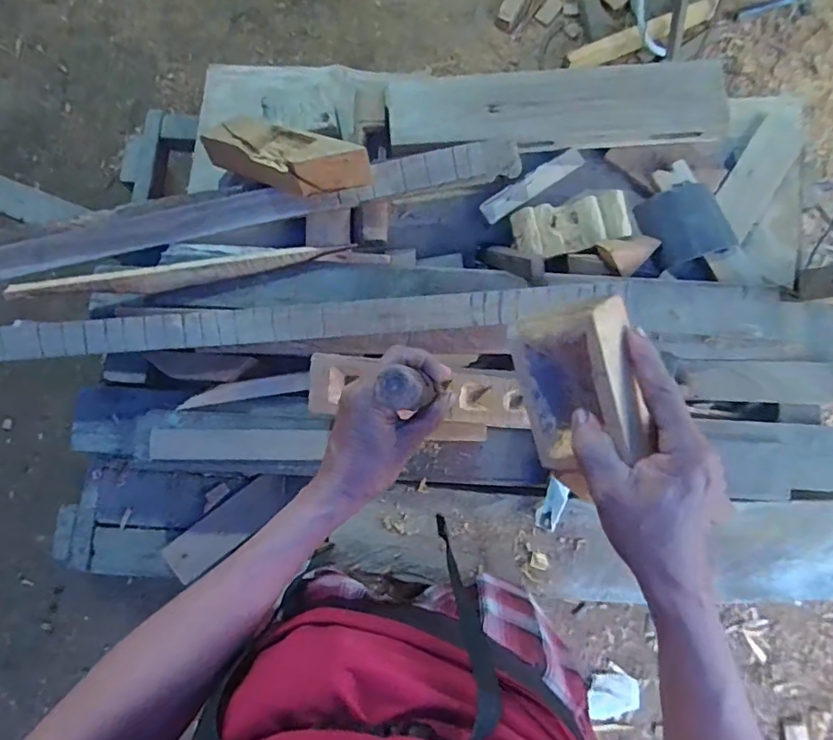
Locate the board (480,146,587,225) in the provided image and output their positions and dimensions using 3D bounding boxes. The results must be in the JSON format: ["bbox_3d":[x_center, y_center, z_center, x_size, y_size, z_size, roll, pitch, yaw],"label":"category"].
[{"bbox_3d":[0.158,-0.252,0.738,0.157,0.010,0.032,-33,82,-6],"label":"board"}]

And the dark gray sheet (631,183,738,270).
[{"bbox_3d":[0.361,-0.195,0.734,0.102,0.041,0.101,-18,81,-4],"label":"dark gray sheet"}]

